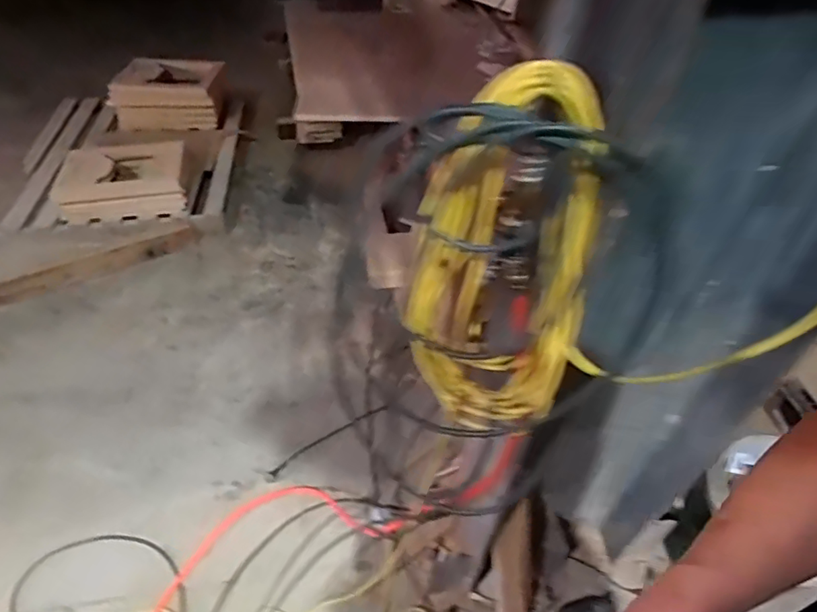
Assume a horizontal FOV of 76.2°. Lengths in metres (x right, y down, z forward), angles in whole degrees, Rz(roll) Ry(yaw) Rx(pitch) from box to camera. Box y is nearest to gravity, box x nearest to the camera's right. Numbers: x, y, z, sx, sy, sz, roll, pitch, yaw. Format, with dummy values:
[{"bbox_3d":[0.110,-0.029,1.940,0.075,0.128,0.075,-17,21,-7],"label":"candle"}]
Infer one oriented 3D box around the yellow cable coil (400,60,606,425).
[{"bbox_3d":[0.099,-0.020,0.595,0.187,0.466,0.135,12,46,9],"label":"yellow cable coil"}]

